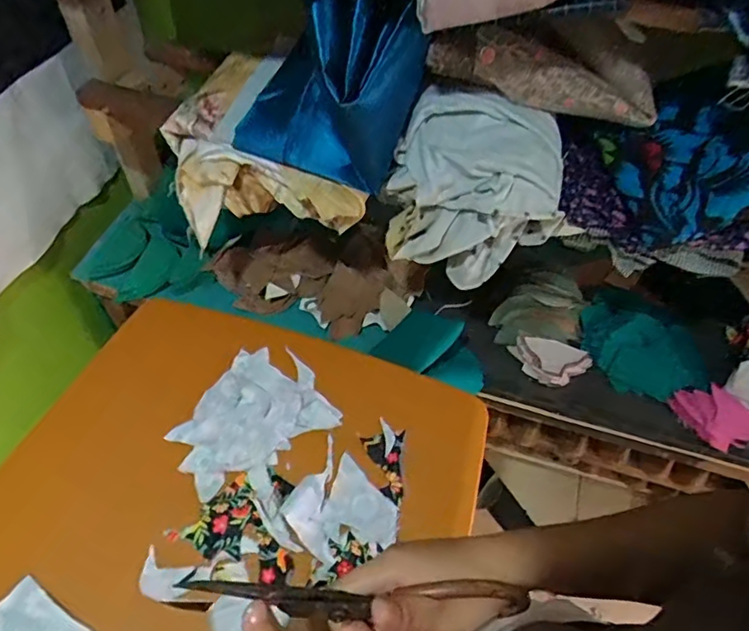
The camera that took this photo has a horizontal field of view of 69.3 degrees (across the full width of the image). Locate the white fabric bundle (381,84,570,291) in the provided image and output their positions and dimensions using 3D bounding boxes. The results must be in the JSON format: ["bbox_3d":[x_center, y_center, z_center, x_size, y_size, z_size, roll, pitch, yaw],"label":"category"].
[{"bbox_3d":[0.117,-0.147,0.628,0.185,0.161,0.133,18,52,8],"label":"white fabric bundle"}]

